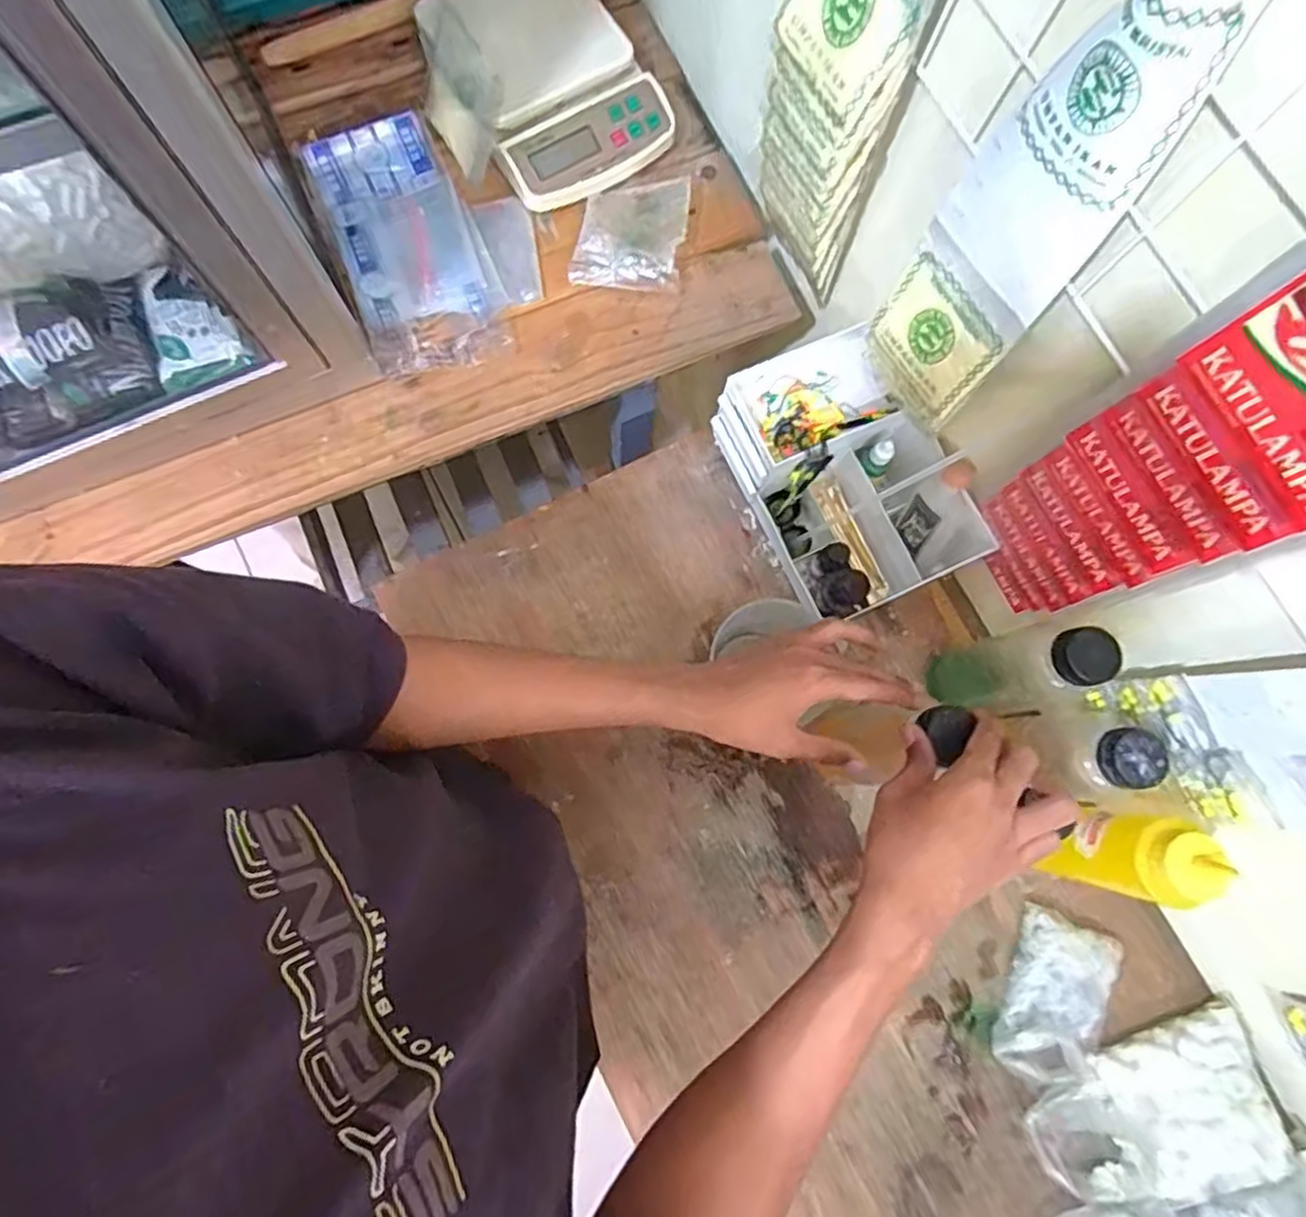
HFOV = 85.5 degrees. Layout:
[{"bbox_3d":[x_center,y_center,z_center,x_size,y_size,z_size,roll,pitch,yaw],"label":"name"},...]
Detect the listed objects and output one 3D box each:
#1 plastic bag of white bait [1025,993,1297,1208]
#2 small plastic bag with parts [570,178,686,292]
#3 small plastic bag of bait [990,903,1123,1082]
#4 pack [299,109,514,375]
[{"bbox_3d":[0.415,0.417,0.569,0.196,0.030,0.117,-20,81,-7],"label":"plastic bag of white bait"},{"bbox_3d":[-0.020,-0.336,0.628,0.097,0.021,0.098,5,85,8],"label":"small plastic bag with parts"},{"bbox_3d":[0.343,0.330,0.593,0.081,0.027,0.129,24,79,2],"label":"small plastic bag of bait"},{"bbox_3d":[-0.215,-0.317,0.617,0.117,0.032,0.232,-22,81,-7],"label":"pack"}]

